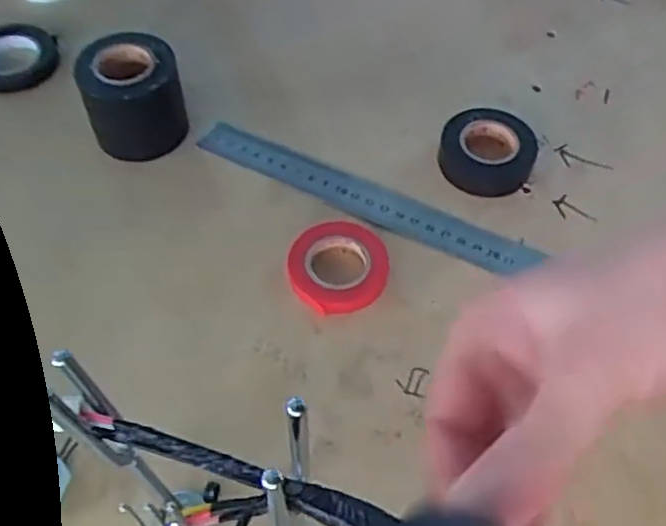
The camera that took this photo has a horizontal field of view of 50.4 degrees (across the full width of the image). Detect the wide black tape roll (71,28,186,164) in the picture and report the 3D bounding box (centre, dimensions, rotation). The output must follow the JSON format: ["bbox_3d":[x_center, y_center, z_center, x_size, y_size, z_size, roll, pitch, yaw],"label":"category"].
[{"bbox_3d":[-0.127,-0.105,0.450,0.061,0.058,0.060,-13,56,-9],"label":"wide black tape roll"}]

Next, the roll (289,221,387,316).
[{"bbox_3d":[0.003,0.002,0.404,0.056,0.009,0.060,1,56,-1],"label":"roll"}]

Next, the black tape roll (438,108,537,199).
[{"bbox_3d":[0.097,-0.070,0.448,0.058,0.022,0.056,1,56,-1],"label":"black tape roll"}]

